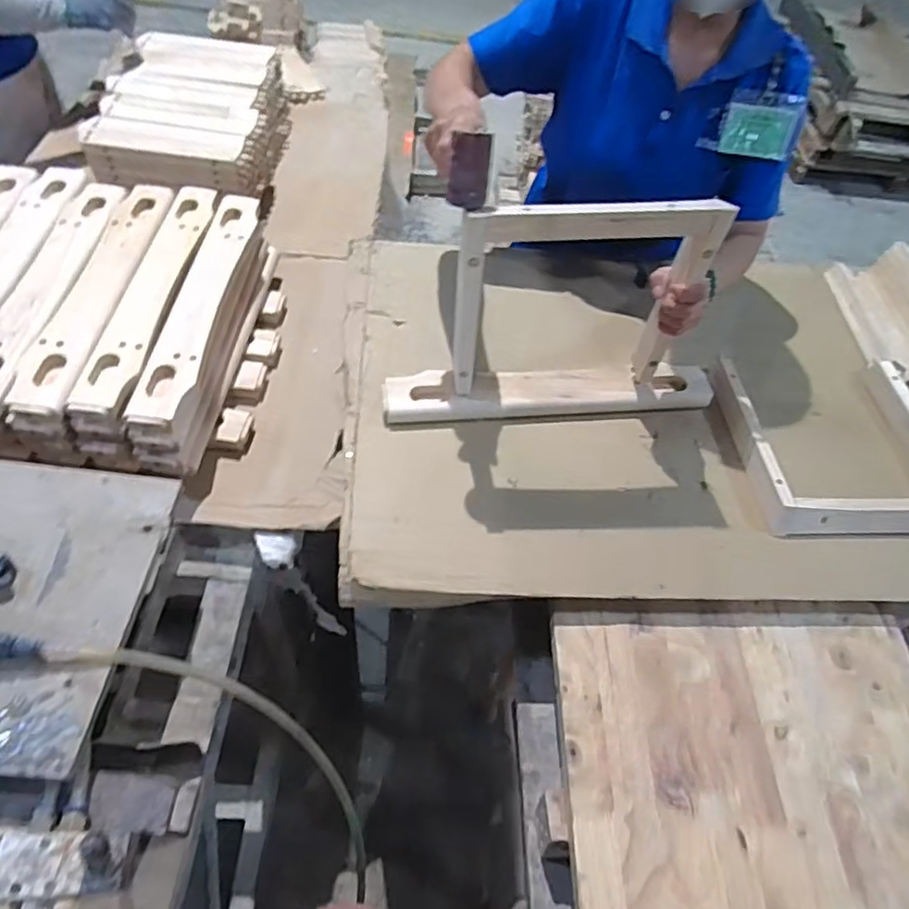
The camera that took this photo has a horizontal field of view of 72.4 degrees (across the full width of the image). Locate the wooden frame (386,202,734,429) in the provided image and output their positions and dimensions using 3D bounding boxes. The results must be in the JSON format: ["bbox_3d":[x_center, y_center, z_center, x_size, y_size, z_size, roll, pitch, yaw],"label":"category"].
[{"bbox_3d":[0.155,-0.168,0.793,0.483,0.317,0.079,-4,55,-11],"label":"wooden frame"}]

